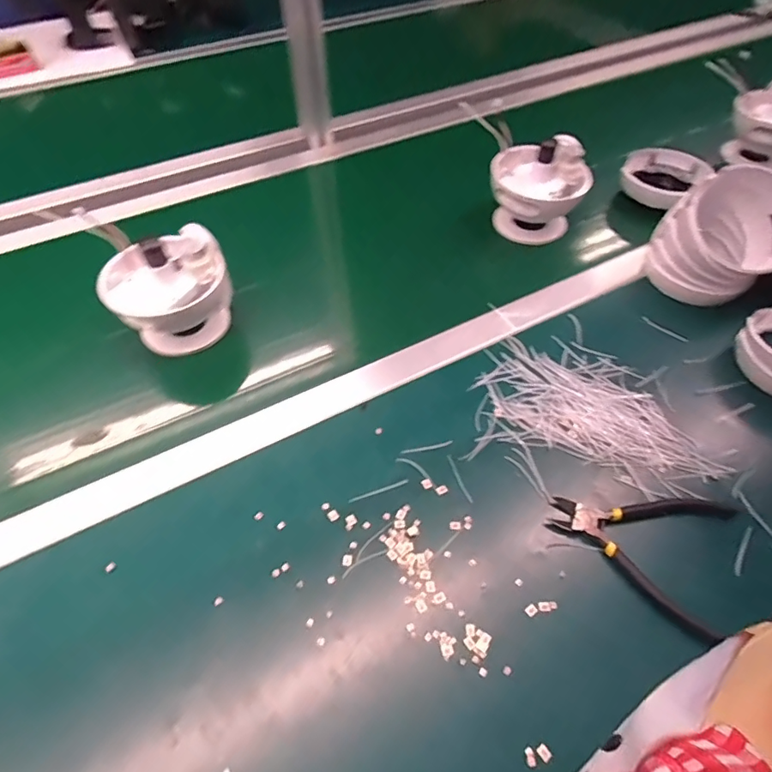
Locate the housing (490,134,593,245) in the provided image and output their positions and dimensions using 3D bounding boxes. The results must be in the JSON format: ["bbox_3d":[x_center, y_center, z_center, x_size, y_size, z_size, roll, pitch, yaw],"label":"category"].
[{"bbox_3d":[0.193,-0.249,0.636,0.114,0.108,0.088,15,53,13],"label":"housing"}]

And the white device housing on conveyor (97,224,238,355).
[{"bbox_3d":[-0.223,-0.097,0.524,0.119,0.119,0.097,-26,55,-18],"label":"white device housing on conveyor"}]

